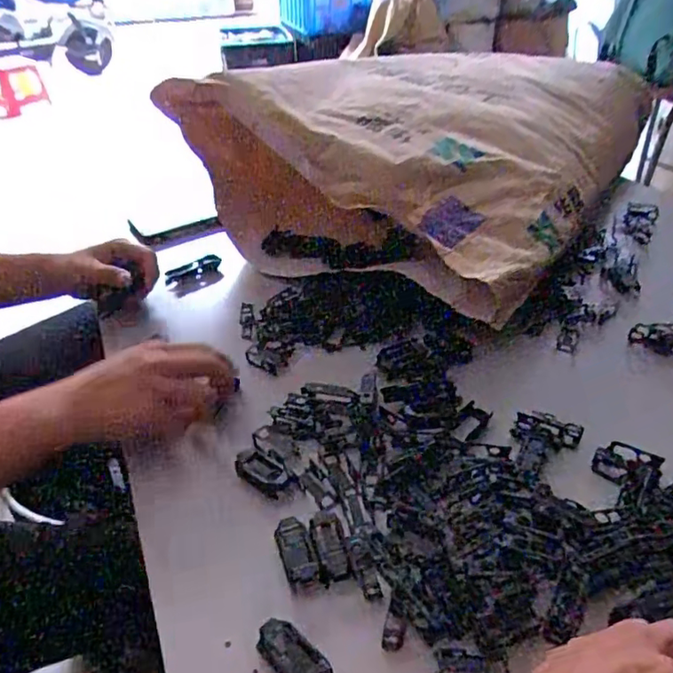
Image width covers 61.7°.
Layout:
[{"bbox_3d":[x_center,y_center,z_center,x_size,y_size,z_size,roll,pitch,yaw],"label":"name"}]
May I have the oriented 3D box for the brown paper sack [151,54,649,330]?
[{"bbox_3d":[0.165,-0.288,0.800,0.452,0.178,0.600,25,44,31],"label":"brown paper sack"}]

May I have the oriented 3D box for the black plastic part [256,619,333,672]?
[{"bbox_3d":[-0.024,0.185,0.324,0.050,0.011,0.021,27,45,34],"label":"black plastic part"}]

